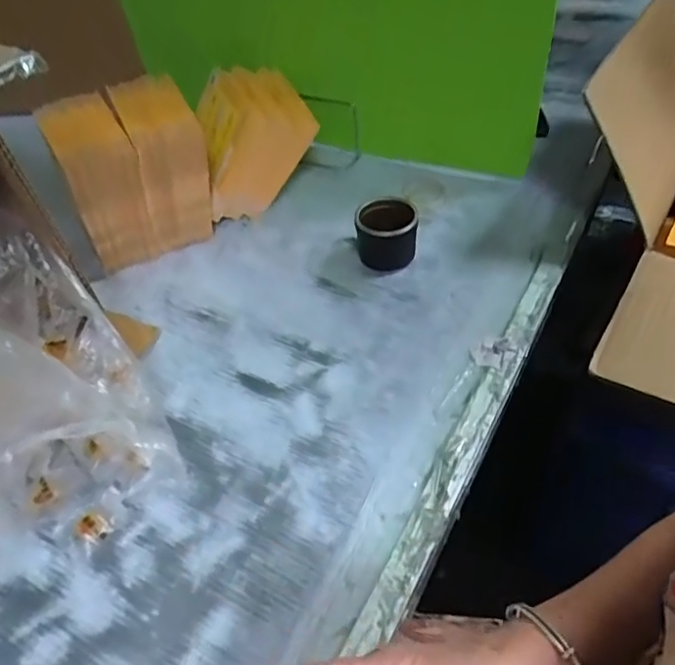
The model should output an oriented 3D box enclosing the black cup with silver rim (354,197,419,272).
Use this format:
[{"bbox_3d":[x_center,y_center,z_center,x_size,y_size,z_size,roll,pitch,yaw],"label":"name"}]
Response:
[{"bbox_3d":[0.054,-0.105,0.624,0.063,0.063,0.053,-3,47,4],"label":"black cup with silver rim"}]

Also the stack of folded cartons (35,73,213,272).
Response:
[{"bbox_3d":[-0.233,-0.190,0.660,0.142,0.169,0.153,-23,48,-14],"label":"stack of folded cartons"}]

